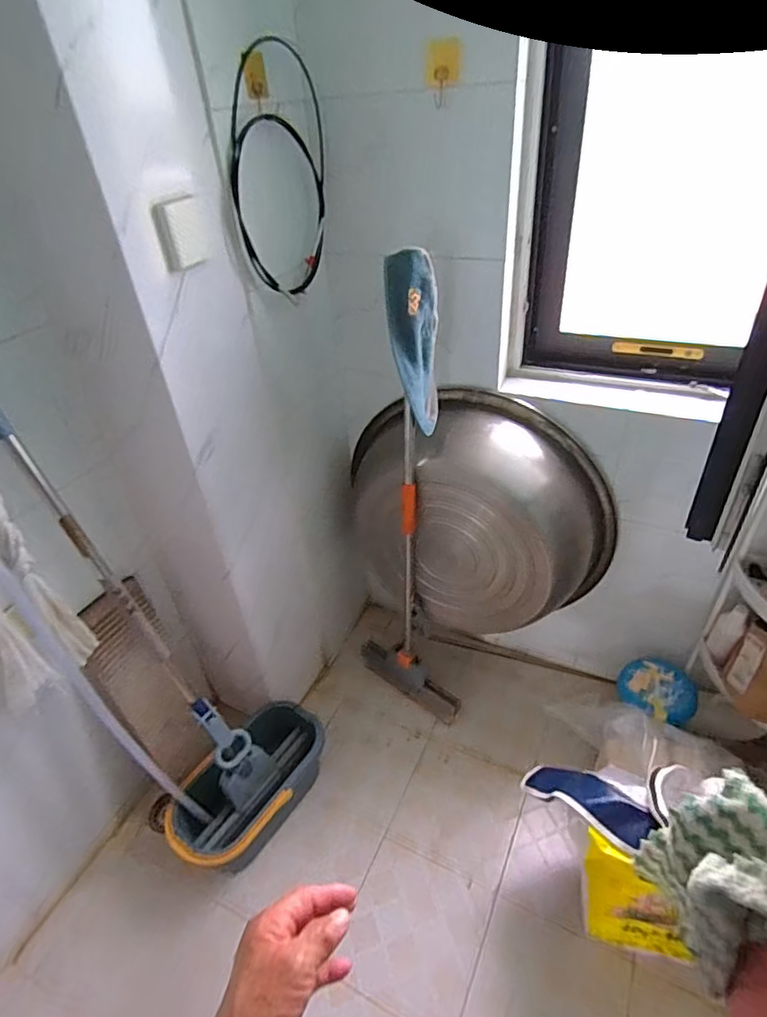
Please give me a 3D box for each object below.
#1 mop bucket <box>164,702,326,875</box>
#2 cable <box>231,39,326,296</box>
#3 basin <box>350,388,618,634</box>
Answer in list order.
[{"bbox_3d":[-0.347,0.757,1.483,0.243,0.202,0.432,17,42,27],"label":"mop bucket"},{"bbox_3d":[-0.208,-0.676,1.133,0.041,0.436,0.320,11,40,21],"label":"cable"},{"bbox_3d":[0.238,0.012,1.512,0.706,0.602,0.265,12,40,23],"label":"basin"}]

